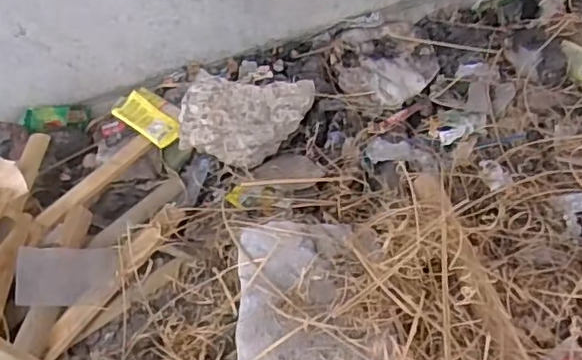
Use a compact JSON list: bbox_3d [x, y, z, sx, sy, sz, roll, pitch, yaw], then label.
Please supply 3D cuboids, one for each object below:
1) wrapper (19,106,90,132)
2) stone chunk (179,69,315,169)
[{"bbox_3d":[-0.436,-0.115,1.145,0.118,0.052,0.011,-3,24,-23],"label":"wrapper"},{"bbox_3d":[-0.078,-0.106,1.094,0.210,0.105,0.162,4,47,10],"label":"stone chunk"}]

